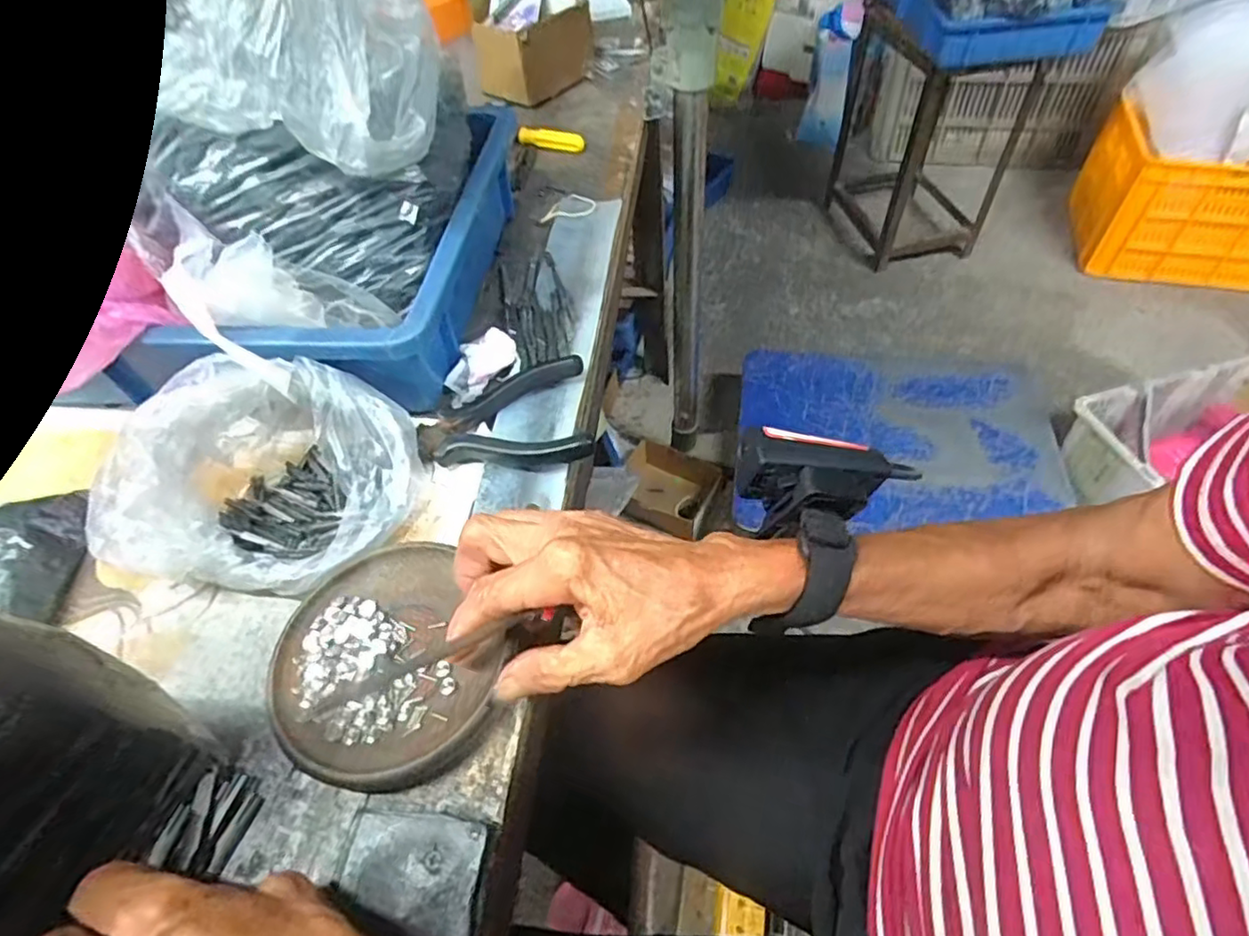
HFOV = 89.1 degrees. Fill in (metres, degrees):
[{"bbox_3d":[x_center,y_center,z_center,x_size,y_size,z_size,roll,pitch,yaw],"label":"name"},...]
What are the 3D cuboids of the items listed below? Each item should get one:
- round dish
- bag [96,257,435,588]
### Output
[{"bbox_3d":[-0.112,0.092,0.300,0.100,0.015,0.110,-3,52,3],"label":"round dish"},{"bbox_3d":[-0.188,-0.007,0.330,0.129,0.093,0.128,8,53,11],"label":"bag"}]

